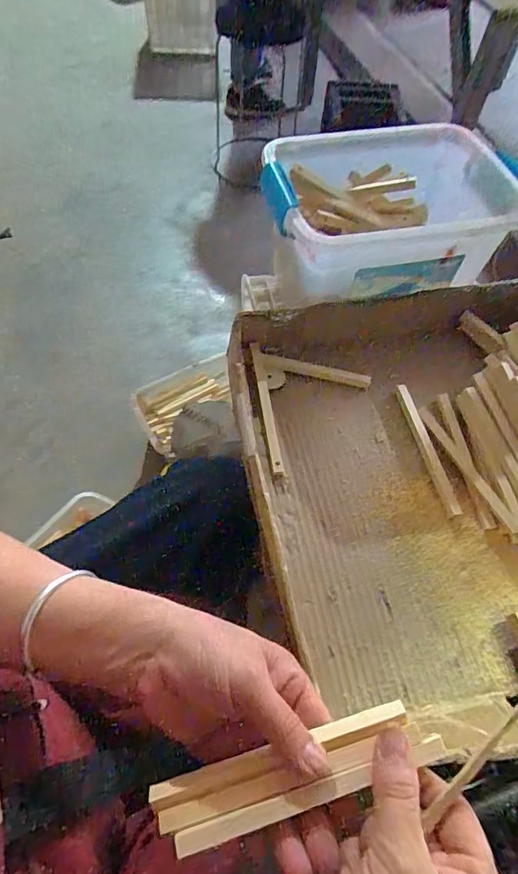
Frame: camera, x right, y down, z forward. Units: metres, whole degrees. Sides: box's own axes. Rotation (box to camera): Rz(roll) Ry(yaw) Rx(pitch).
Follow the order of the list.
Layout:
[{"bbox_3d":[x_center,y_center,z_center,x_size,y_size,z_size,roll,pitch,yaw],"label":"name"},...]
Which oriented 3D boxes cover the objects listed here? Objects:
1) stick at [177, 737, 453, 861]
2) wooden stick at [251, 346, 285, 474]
[{"bbox_3d":[0.031,0.201,0.261,0.158,0.007,0.011,-17,62,-5],"label":"stick"},{"bbox_3d":[0.008,-0.035,0.511,0.012,0.013,0.170,-6,61,-7],"label":"wooden stick"}]

